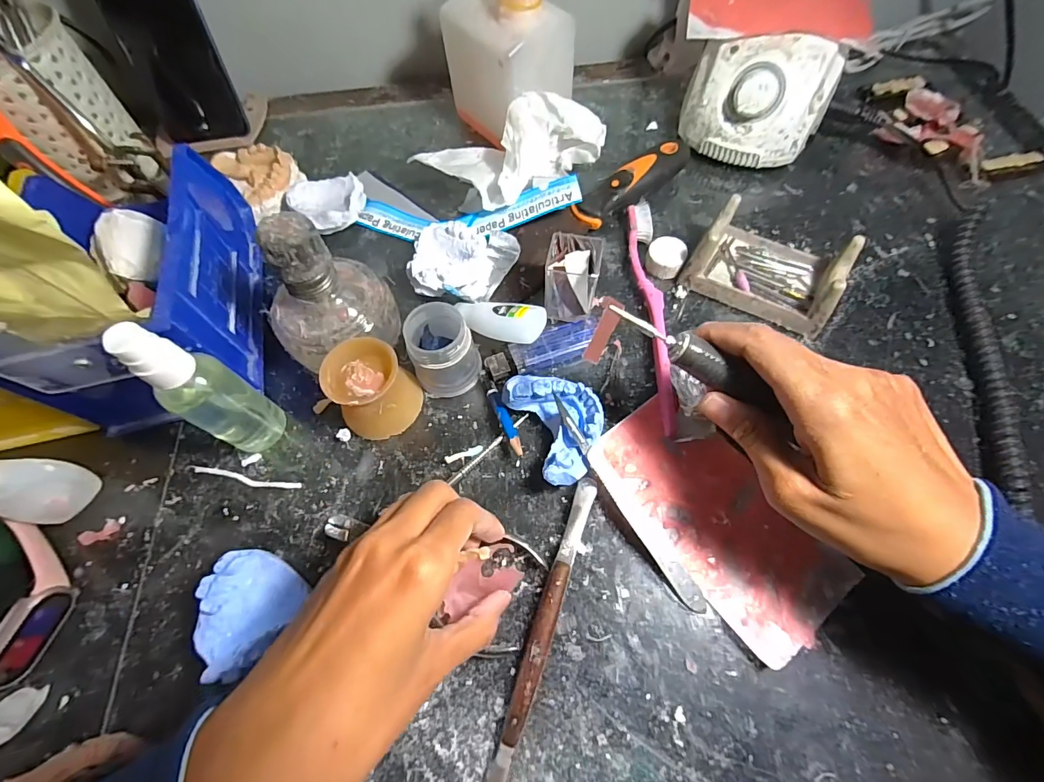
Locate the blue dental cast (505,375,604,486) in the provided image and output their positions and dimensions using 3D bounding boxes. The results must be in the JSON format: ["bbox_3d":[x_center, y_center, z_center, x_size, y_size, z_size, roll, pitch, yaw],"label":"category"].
[{"bbox_3d":[0.025,0.020,0.268,0.047,0.029,0.068,-23,65,-8],"label":"blue dental cast"}]

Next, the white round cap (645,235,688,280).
[{"bbox_3d":[0.107,-0.099,0.329,0.026,0.018,0.028,-1,64,2],"label":"white round cap"}]

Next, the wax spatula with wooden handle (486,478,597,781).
[{"bbox_3d":[0.010,0.128,0.227,0.013,0.009,0.171,17,66,11],"label":"wax spatula with wooden handle"}]

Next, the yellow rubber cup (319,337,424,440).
[{"bbox_3d":[-0.093,-0.001,0.273,0.048,0.047,0.047,-1,64,2],"label":"yellow rubber cup"}]

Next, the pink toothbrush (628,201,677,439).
[{"bbox_3d":[0.090,-0.058,0.311,0.018,0.014,0.191,0,64,3],"label":"pink toothbrush"}]

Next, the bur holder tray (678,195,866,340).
[{"bbox_3d":[0.173,-0.093,0.309,0.097,0.042,0.072,26,68,14],"label":"bur holder tray"}]

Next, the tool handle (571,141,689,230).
[{"bbox_3d":[0.089,-0.165,0.358,0.106,0.030,0.026,-35,67,-13],"label":"tool handle"}]

